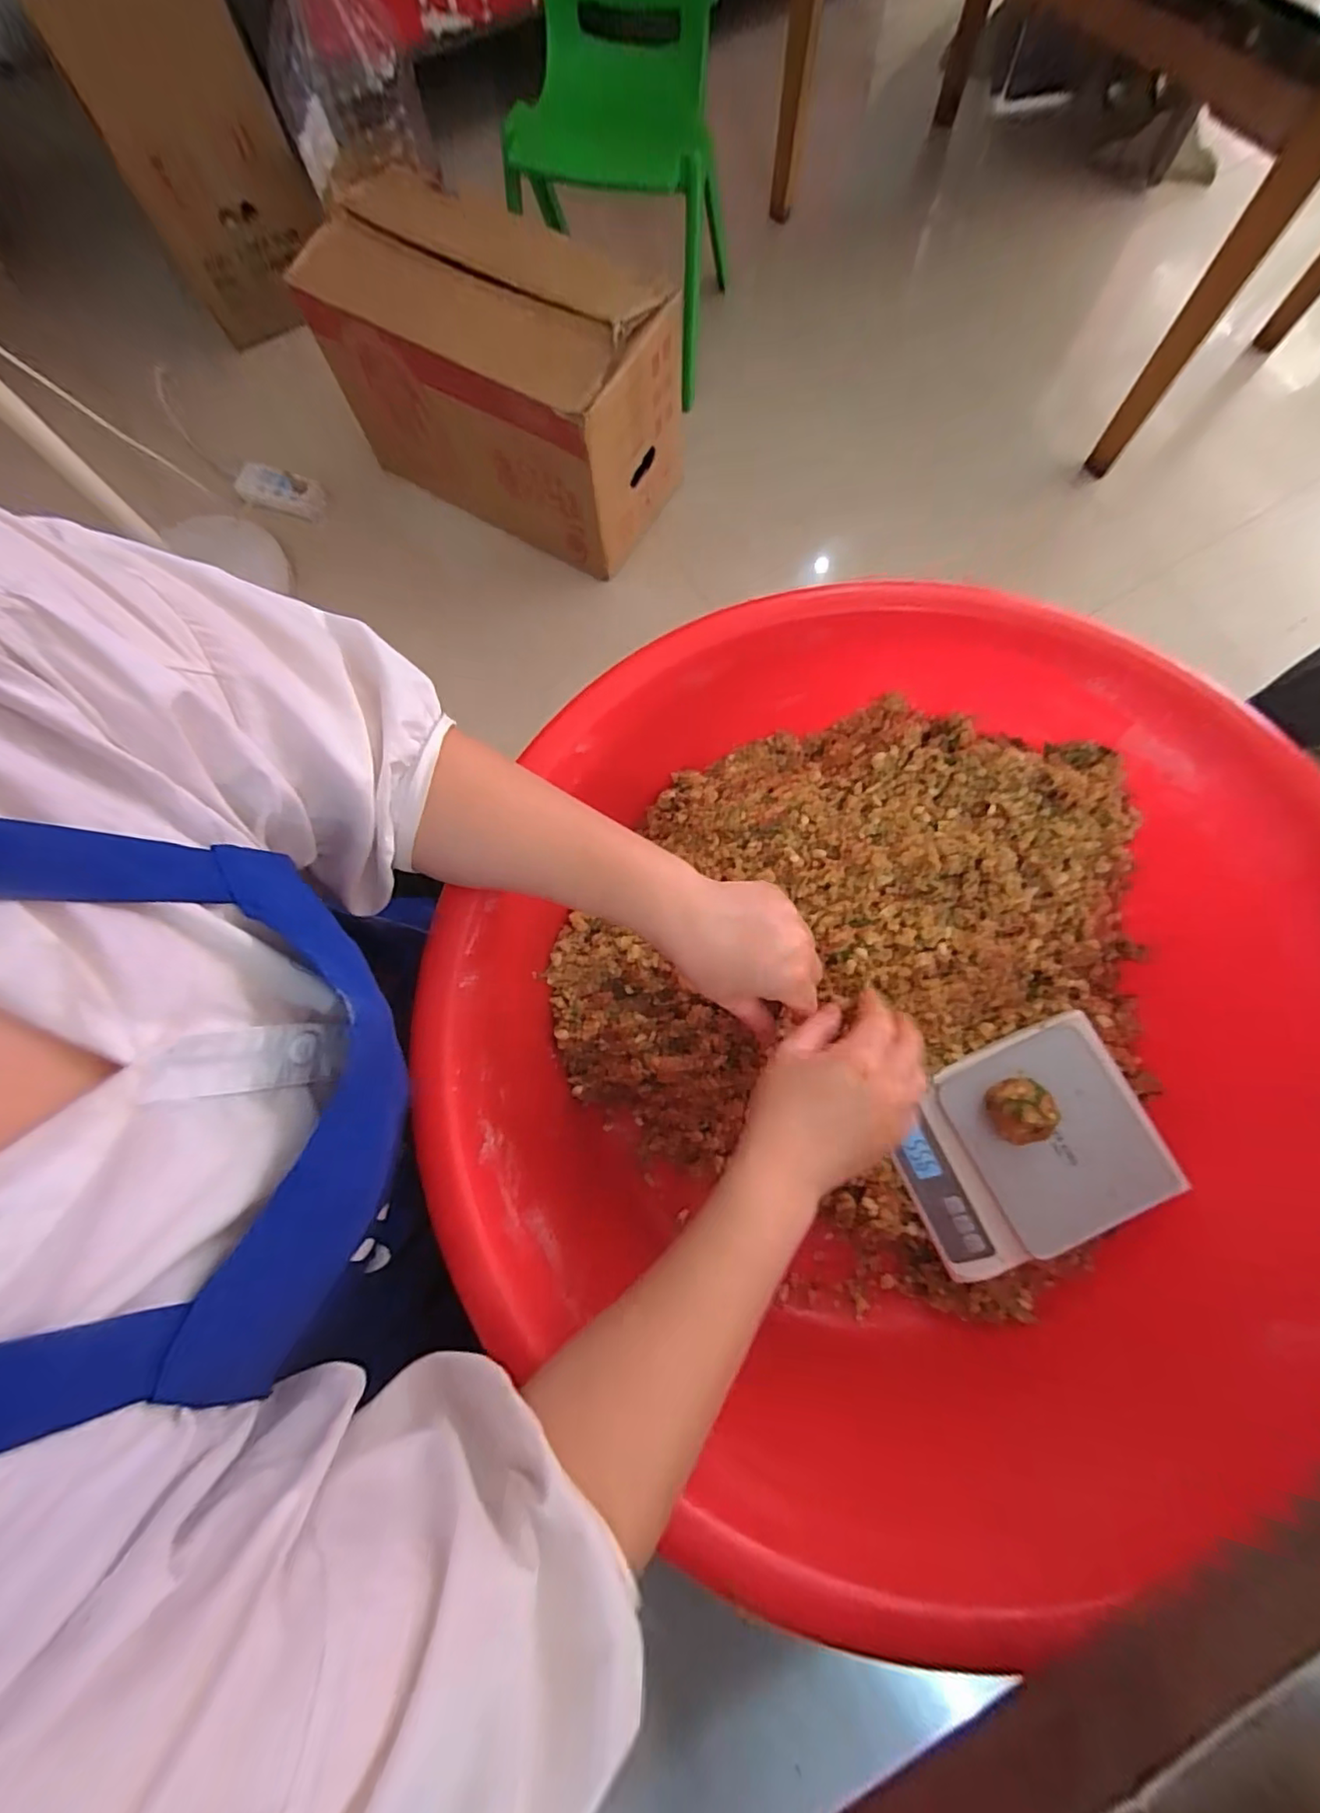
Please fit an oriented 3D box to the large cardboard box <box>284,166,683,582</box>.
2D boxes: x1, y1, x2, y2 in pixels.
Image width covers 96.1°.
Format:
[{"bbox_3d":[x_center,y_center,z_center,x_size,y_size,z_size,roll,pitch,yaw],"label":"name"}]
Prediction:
[{"bbox_3d":[-0.309,-1.011,1.142,0.683,0.350,0.331,32,79,9],"label":"large cardboard box"}]

